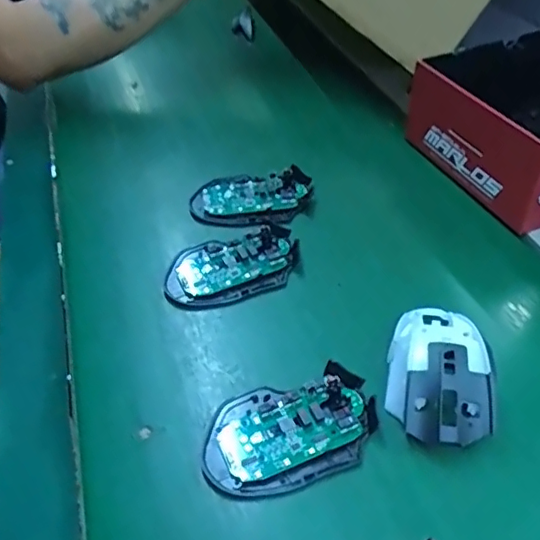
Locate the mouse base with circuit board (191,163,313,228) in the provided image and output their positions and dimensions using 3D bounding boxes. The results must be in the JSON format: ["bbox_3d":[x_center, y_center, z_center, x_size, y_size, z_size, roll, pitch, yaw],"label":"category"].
[{"bbox_3d":[-0.017,-0.068,0.537,0.114,0.018,0.067,-2,45,1],"label":"mouse base with circuit board"}]

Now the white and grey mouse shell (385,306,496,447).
[{"bbox_3d":[0.115,0.066,0.386,0.065,0.038,0.106,6,45,9],"label":"white and grey mouse shell"}]

